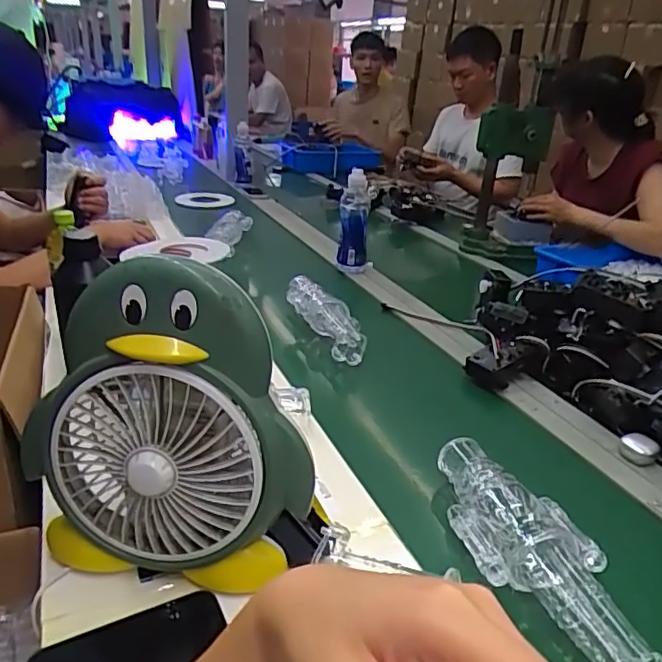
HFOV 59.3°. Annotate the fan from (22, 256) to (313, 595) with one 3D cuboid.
[{"bbox_3d":[-0.142,0.081,0.510,0.251,0.268,0.097,4,25,1],"label":"fan"}]

